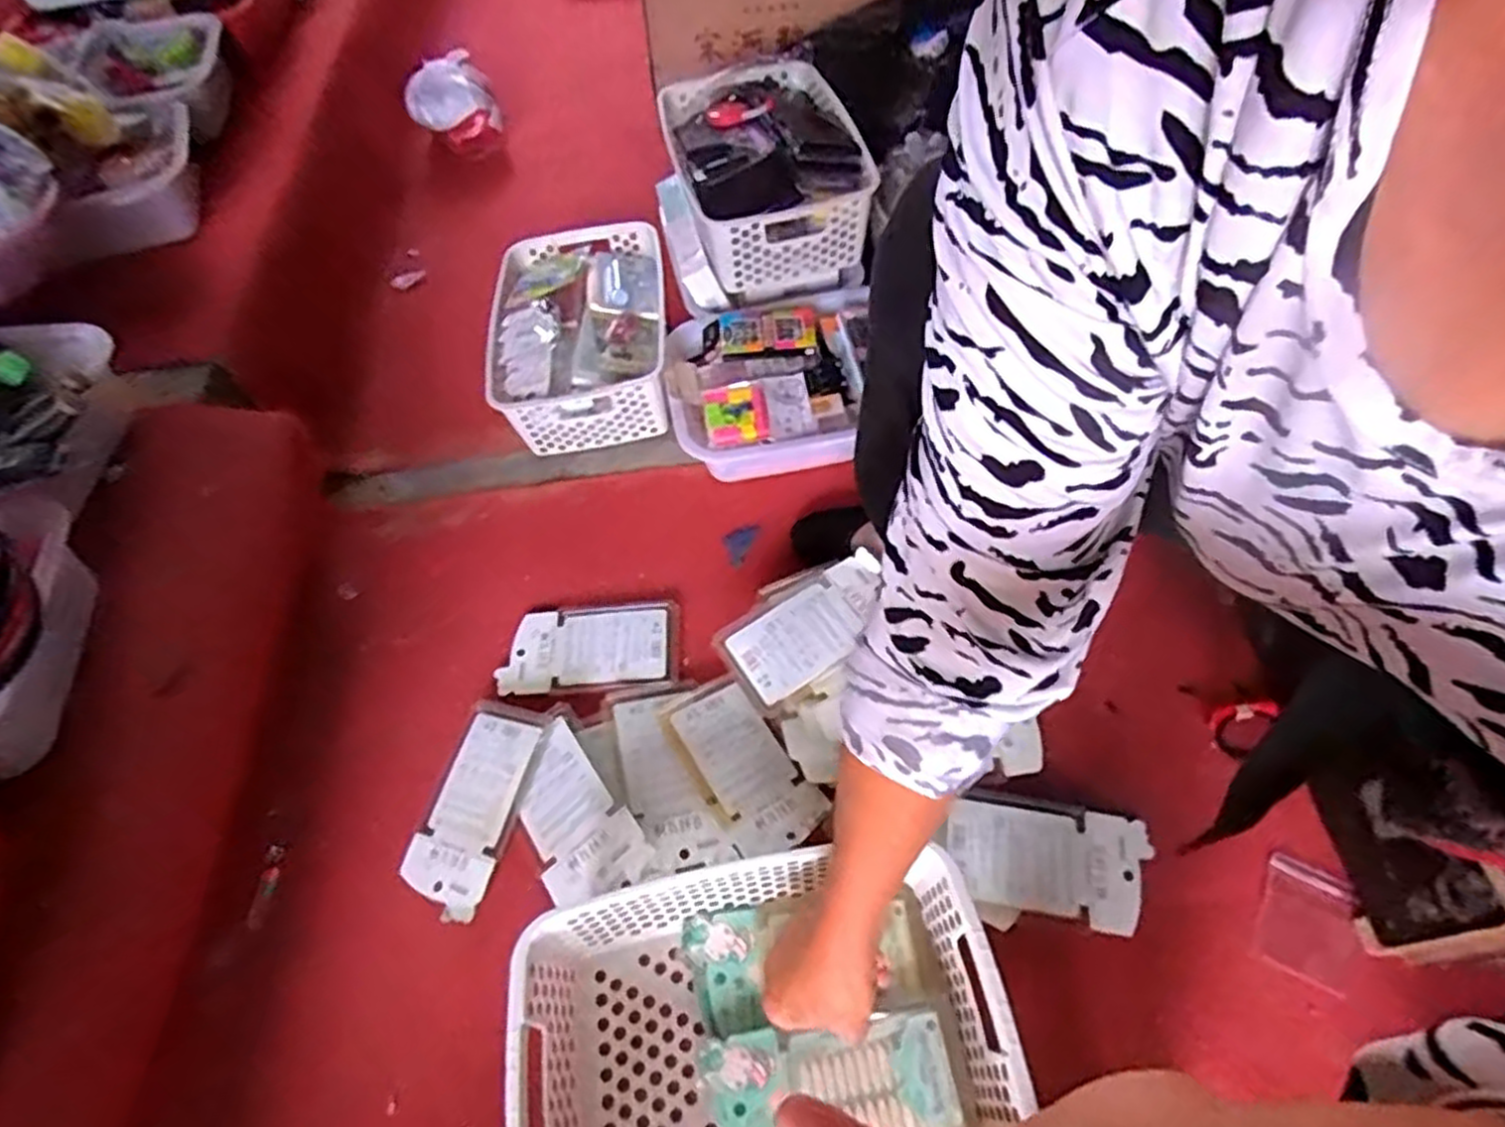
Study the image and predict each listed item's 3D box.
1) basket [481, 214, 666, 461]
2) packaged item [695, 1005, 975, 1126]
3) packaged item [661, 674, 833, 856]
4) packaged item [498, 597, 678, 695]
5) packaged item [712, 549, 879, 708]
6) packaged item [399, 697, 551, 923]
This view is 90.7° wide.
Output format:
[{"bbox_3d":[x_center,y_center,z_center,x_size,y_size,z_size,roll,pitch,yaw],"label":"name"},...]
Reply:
[{"bbox_3d":[-0.196,-0.268,0.882,0.187,0.098,0.291,-8,56,0],"label":"basket"},{"bbox_3d":[0.053,0.343,0.492,0.171,0.028,0.066,-8,56,0],"label":"packaged item"},{"bbox_3d":[-0.011,0.166,0.621,0.077,0.013,0.152,-33,60,-16],"label":"packaged item"},{"bbox_3d":[-0.153,0.077,0.703,0.163,0.010,0.089,-4,56,2],"label":"packaged item"},{"bbox_3d":[0.050,0.051,0.641,0.150,0.014,0.082,-32,59,-16],"label":"packaged item"},{"bbox_3d":[-0.233,0.198,0.620,0.081,0.016,0.167,9,58,11],"label":"packaged item"}]

